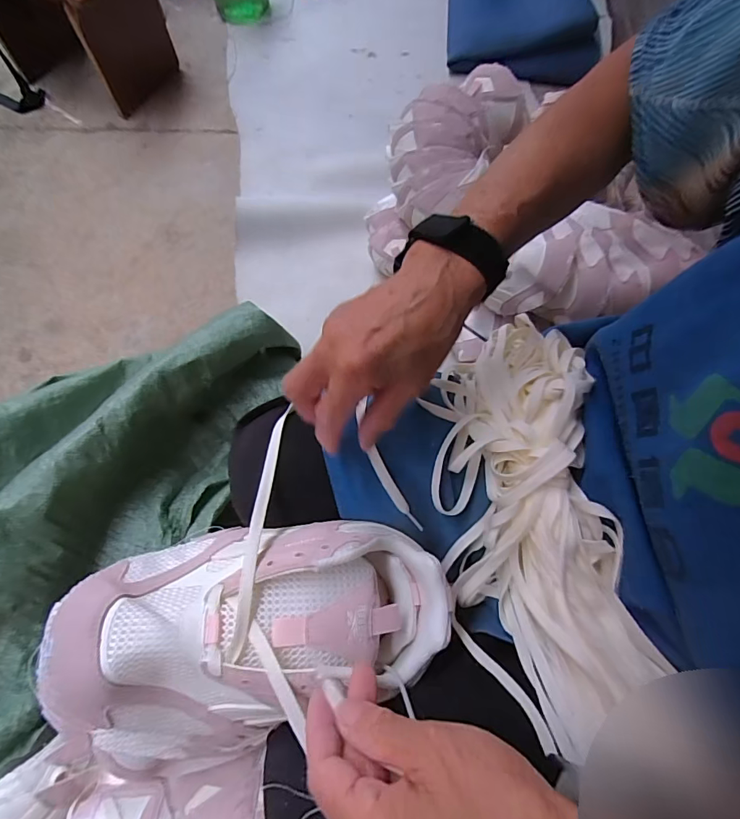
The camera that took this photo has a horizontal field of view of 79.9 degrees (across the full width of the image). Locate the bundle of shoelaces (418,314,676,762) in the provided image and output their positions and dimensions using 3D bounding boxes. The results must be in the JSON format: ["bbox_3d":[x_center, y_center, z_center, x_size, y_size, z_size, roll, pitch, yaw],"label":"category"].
[{"bbox_3d":[0.117,0.076,0.335,0.131,0.088,0.290,-5,77,1],"label":"bundle of shoelaces"}]

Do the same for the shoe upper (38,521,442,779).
[{"bbox_3d":[-0.067,0.135,0.282,0.237,0.060,0.120,-7,64,-14],"label":"shoe upper"}]

